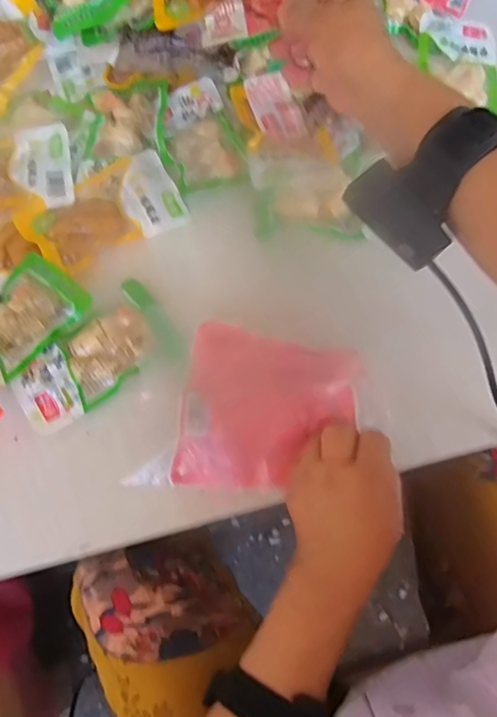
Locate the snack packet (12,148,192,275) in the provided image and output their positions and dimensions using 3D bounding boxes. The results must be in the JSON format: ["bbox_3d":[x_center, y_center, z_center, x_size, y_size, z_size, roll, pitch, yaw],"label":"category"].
[{"bbox_3d":[-0.128,-0.129,0.473,0.134,0.013,0.082,-27,70,-11],"label":"snack packet"}]

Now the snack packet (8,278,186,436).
[{"bbox_3d":[-0.119,-0.002,0.419,0.127,0.019,0.068,-34,71,-13],"label":"snack packet"}]

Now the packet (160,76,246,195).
[{"bbox_3d":[-0.045,-0.208,0.497,0.062,0.011,0.118,-16,68,-7],"label":"packet"}]

